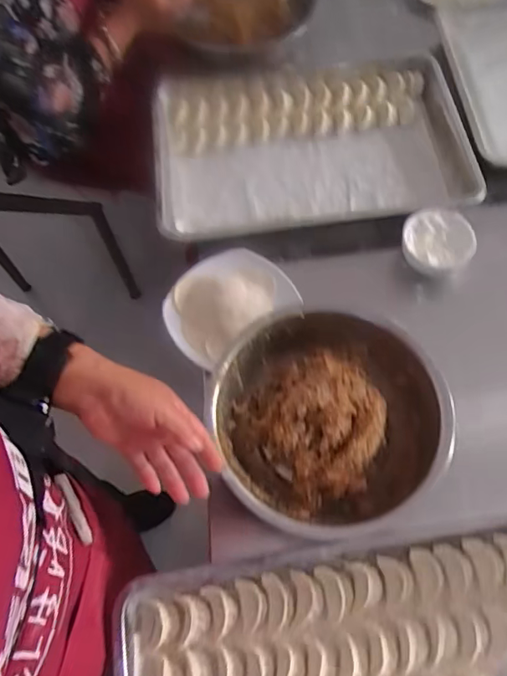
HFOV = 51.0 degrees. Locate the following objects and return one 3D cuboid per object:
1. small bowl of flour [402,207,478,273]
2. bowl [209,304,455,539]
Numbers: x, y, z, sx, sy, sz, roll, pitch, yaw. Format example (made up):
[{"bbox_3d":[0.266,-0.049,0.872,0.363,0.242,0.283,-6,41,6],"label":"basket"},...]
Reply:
[{"bbox_3d":[0.268,-0.144,0.768,0.100,0.035,0.099,-1,65,3],"label":"small bowl of flour"},{"bbox_3d":[0.086,0.102,0.662,0.245,0.100,0.269,-1,65,3],"label":"bowl"}]

